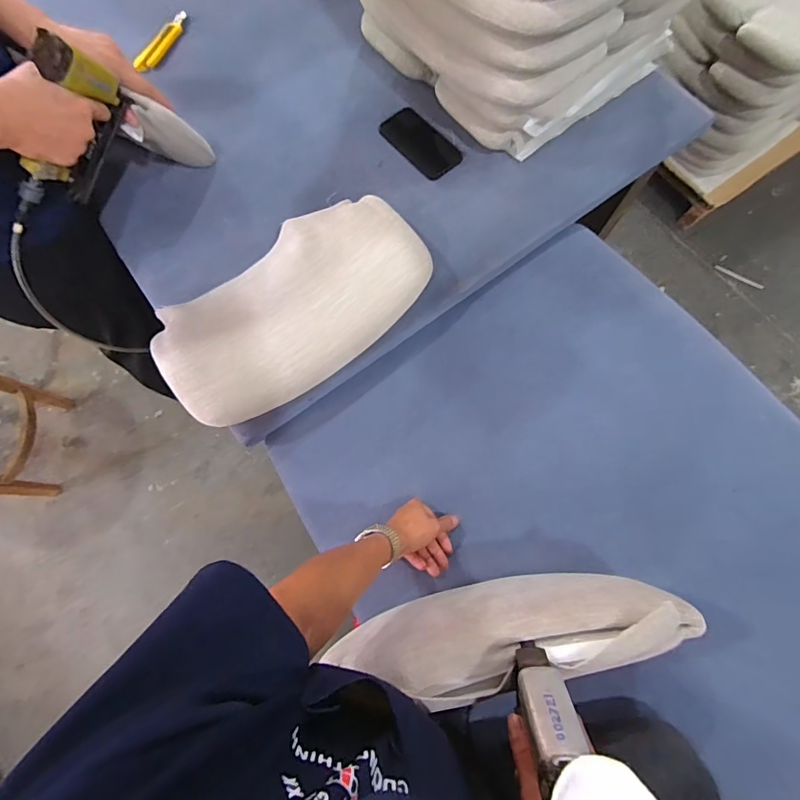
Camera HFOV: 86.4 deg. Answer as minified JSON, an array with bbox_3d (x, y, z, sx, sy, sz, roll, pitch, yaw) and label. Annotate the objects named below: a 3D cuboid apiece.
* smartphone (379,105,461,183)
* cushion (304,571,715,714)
[{"bbox_3d":[0.040,-0.486,0.805,0.084,0.008,0.162,-41,78,-9],"label":"smartphone"},{"bbox_3d":[0.114,0.275,0.512,0.394,0.182,0.071,-10,75,-1],"label":"cushion"}]

